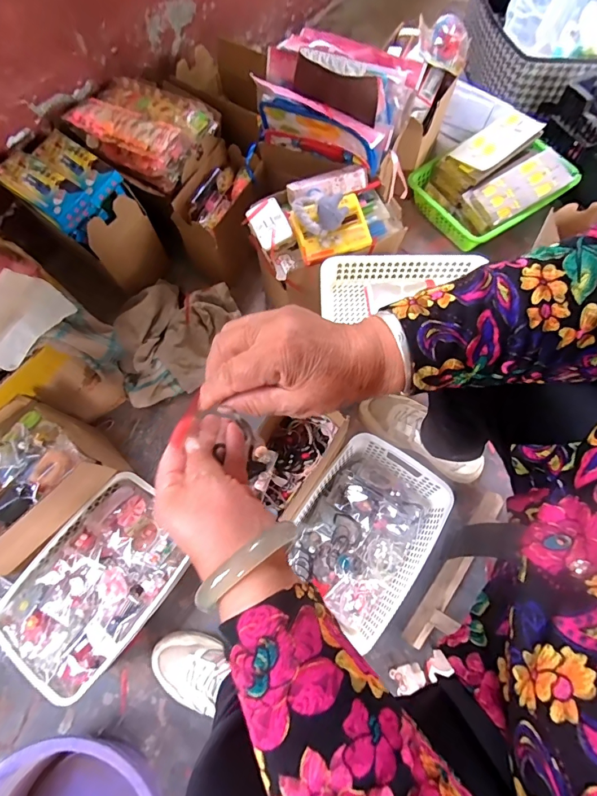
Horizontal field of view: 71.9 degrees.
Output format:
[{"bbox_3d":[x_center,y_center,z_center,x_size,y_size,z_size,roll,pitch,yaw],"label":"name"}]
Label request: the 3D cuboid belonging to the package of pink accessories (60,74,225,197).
[{"bbox_3d":[-0.303,-0.526,0.802,0.253,0.065,0.198,27,69,12],"label":"package of pink accessories"}]

